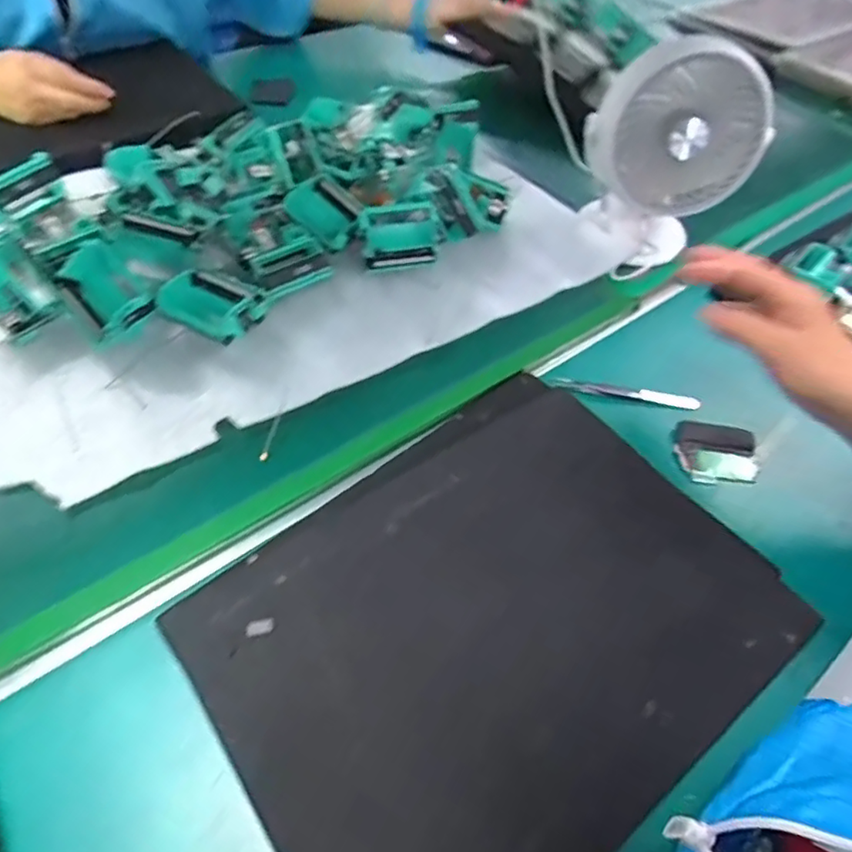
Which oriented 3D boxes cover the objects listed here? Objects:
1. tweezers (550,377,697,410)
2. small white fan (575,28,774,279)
[{"bbox_3d":[0.177,-0.030,0.531,0.130,0.014,0.012,7,51,1],"label":"tweezers"},{"bbox_3d":[0.231,-0.253,0.584,0.150,0.211,0.117,24,53,14],"label":"small white fan"}]

